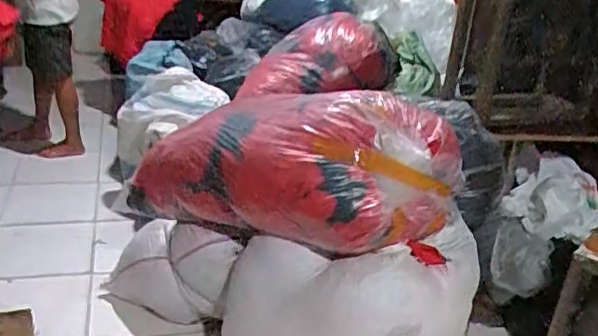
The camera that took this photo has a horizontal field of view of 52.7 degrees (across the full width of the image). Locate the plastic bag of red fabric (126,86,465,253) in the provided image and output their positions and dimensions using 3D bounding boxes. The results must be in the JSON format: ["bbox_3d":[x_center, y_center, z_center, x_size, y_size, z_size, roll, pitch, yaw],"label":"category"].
[{"bbox_3d":[-0.084,0.001,1.712,1.008,0.382,0.302,-1,16,37],"label":"plastic bag of red fabric"}]

